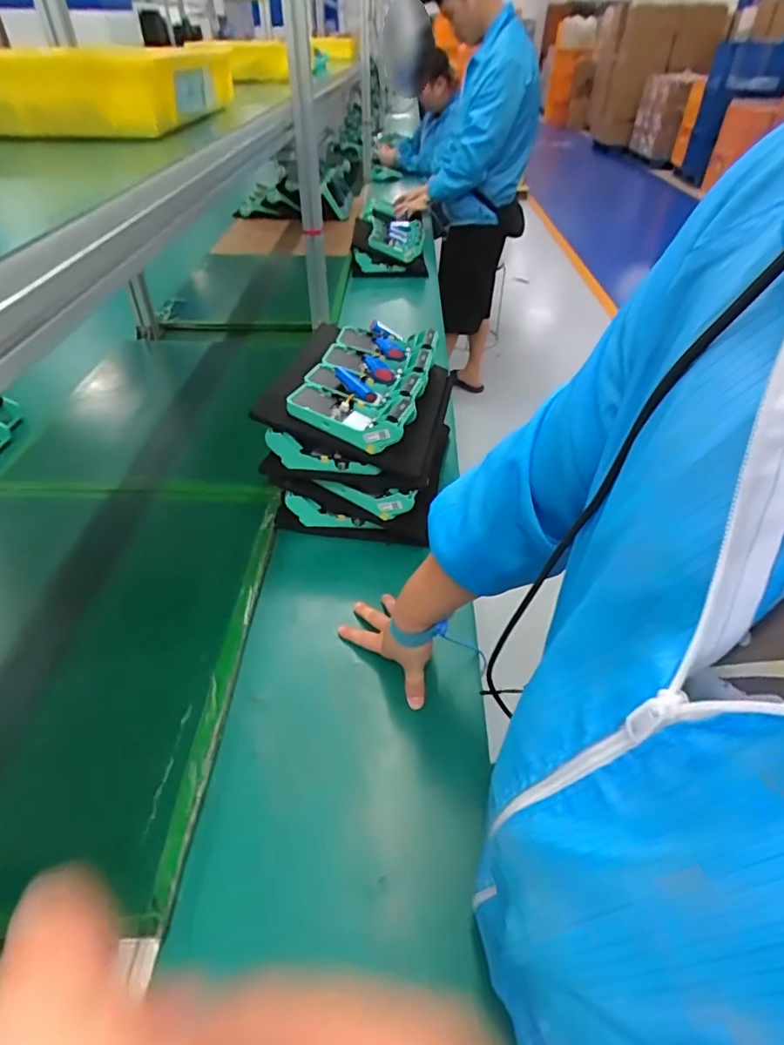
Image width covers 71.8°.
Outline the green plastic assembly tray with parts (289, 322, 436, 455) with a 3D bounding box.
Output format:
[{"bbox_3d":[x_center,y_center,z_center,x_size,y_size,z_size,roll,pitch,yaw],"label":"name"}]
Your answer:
[{"bbox_3d":[-0.033,-0.239,0.870,0.179,0.039,0.343,8,44,9],"label":"green plastic assembly tray with parts"}]

